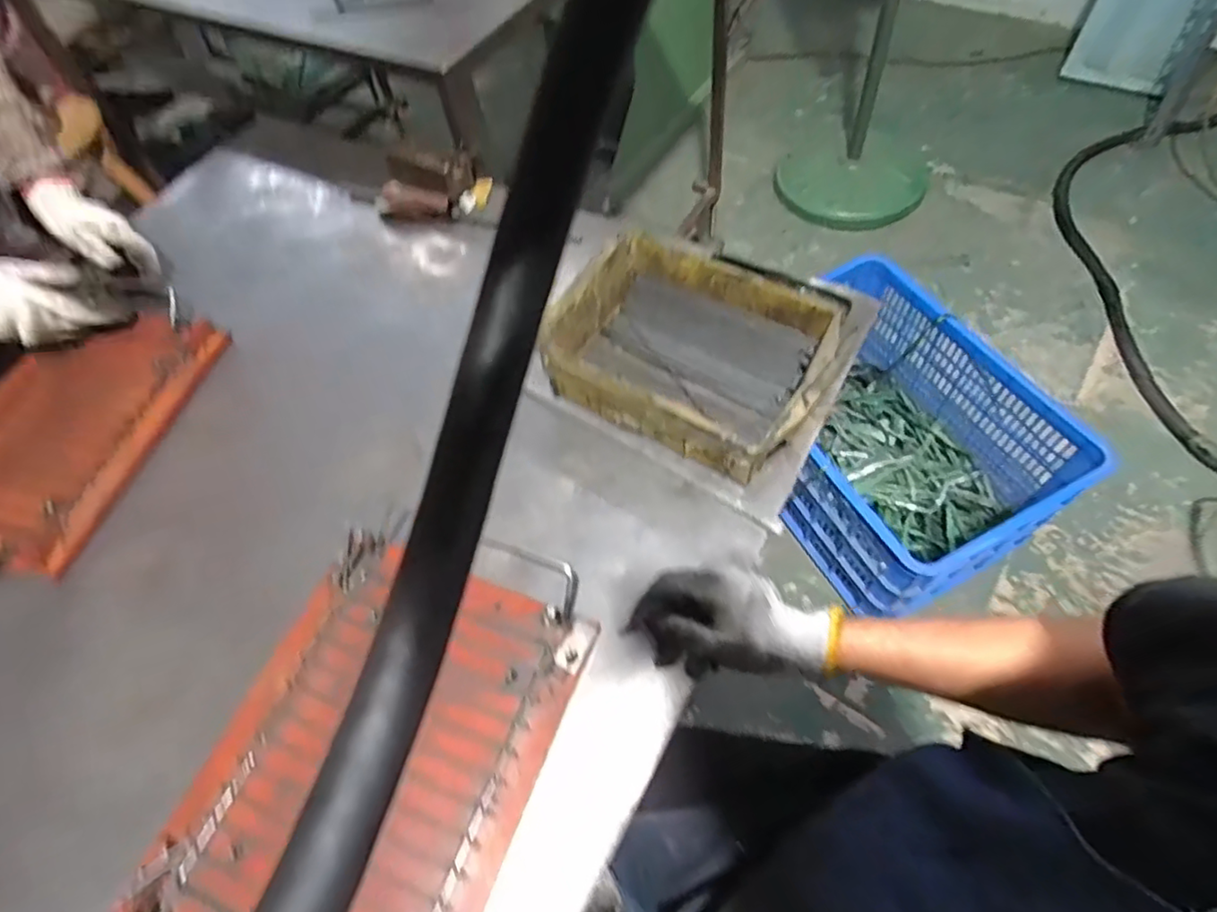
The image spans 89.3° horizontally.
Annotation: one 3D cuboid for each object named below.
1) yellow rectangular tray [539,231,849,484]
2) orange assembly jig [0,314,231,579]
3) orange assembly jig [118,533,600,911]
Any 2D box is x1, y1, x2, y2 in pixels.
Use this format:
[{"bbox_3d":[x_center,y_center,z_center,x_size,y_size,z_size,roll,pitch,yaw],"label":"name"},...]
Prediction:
[{"bbox_3d":[0.075,-0.098,0.600,0.244,0.088,0.177,28,66,22],"label":"yellow rectangular tray"},{"bbox_3d":[-0.594,-0.036,0.671,0.255,0.038,0.310,9,61,13],"label":"orange assembly jig"},{"bbox_3d":[-0.172,0.224,0.458,0.228,0.030,0.297,18,62,14],"label":"orange assembly jig"}]

